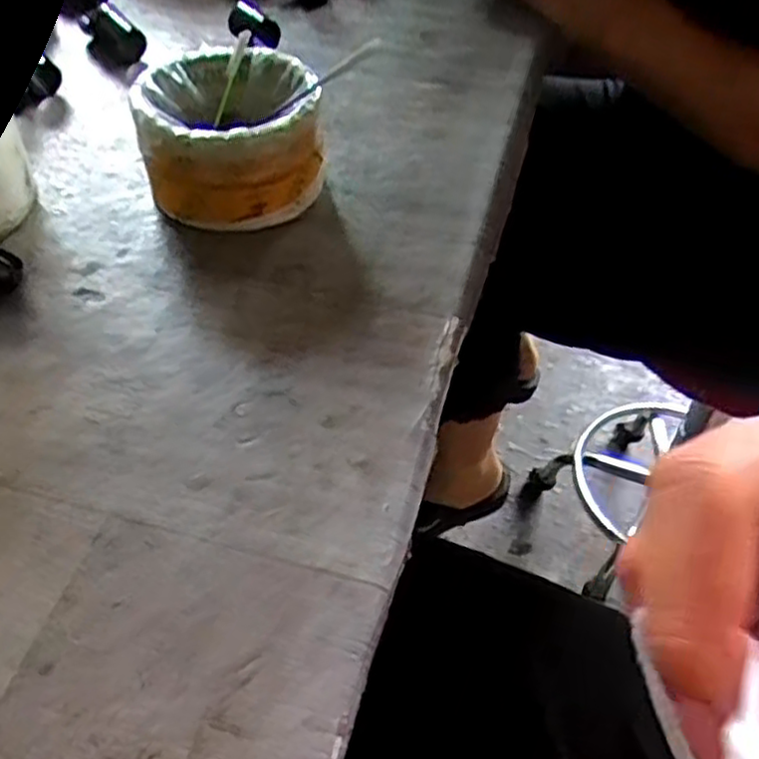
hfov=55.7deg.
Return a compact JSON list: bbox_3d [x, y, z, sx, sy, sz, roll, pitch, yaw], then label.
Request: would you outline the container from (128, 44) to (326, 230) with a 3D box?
[{"bbox_3d":[-0.072,-0.116,0.347,0.082,0.051,0.083,2,49,-2],"label":"container"}]

